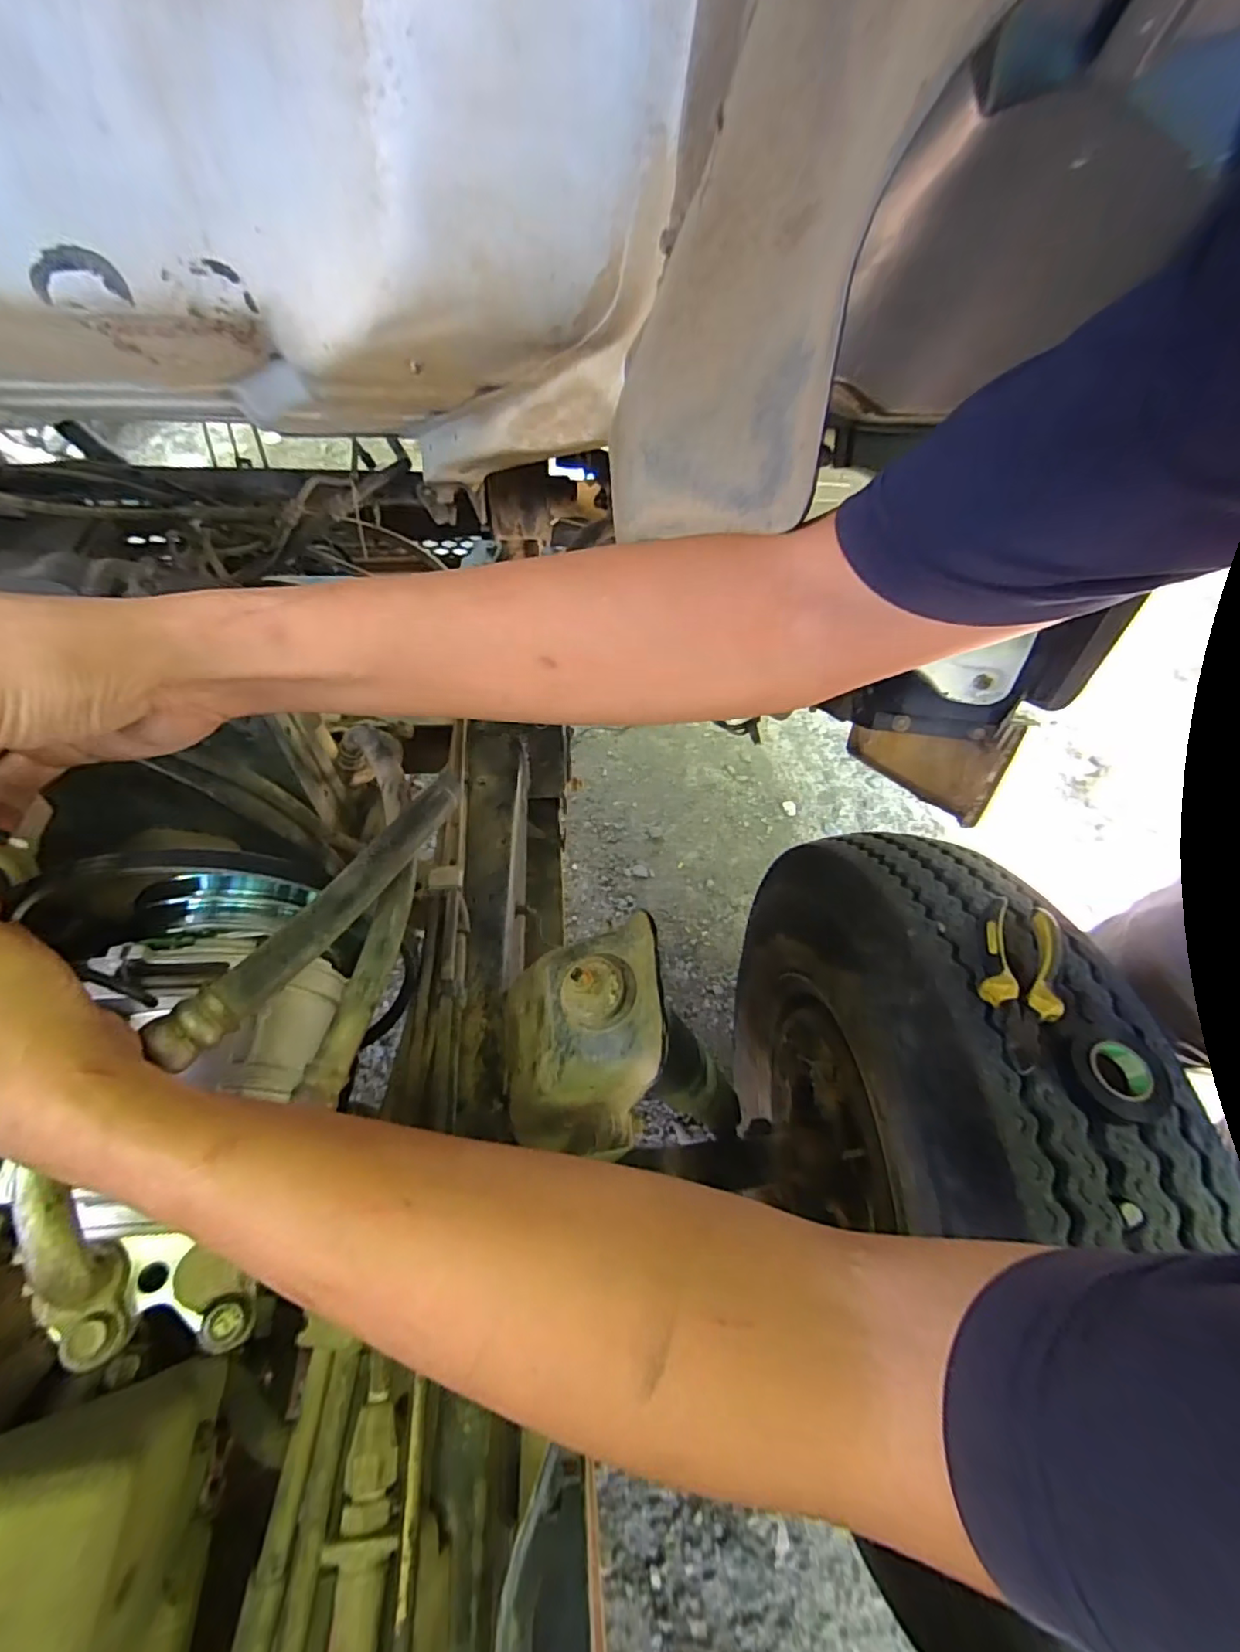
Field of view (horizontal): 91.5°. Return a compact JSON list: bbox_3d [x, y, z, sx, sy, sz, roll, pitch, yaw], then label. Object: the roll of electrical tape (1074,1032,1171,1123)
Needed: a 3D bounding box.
[{"bbox_3d":[0.345,0.173,0.417,0.051,0.021,0.055,2,56,-2],"label":"roll of electrical tape"}]

